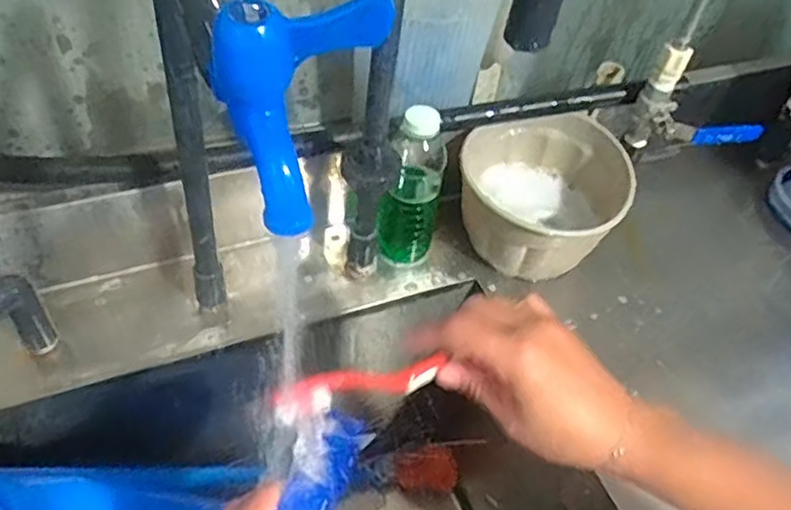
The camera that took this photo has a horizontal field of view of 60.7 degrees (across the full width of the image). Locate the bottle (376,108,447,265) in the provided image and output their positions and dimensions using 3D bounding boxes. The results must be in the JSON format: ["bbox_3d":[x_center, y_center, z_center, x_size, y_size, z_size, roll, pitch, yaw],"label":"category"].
[{"bbox_3d":[0.016,-0.058,0.655,0.052,0.186,0.046,16,47,7],"label":"bottle"}]

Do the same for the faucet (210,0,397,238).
[{"bbox_3d":[-0.040,-0.062,0.270,0.052,0.081,0.058,35,53,23],"label":"faucet"}]

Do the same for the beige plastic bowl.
[{"bbox_3d":[0.149,-0.063,0.699,0.156,0.096,0.170,4,47,-4],"label":"beige plastic bowl"}]

